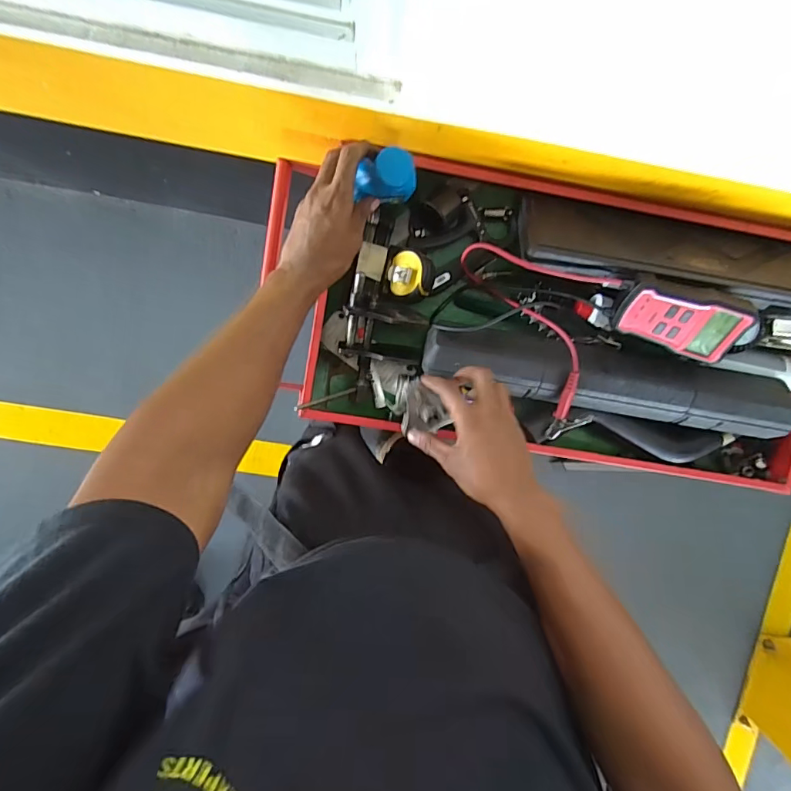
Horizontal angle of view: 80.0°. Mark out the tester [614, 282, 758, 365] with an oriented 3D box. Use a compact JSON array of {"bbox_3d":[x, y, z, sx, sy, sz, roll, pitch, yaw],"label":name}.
[{"bbox_3d":[0.341,-0.093,0.566,0.144,0.028,0.079,17,133,-1],"label":"tester"}]

